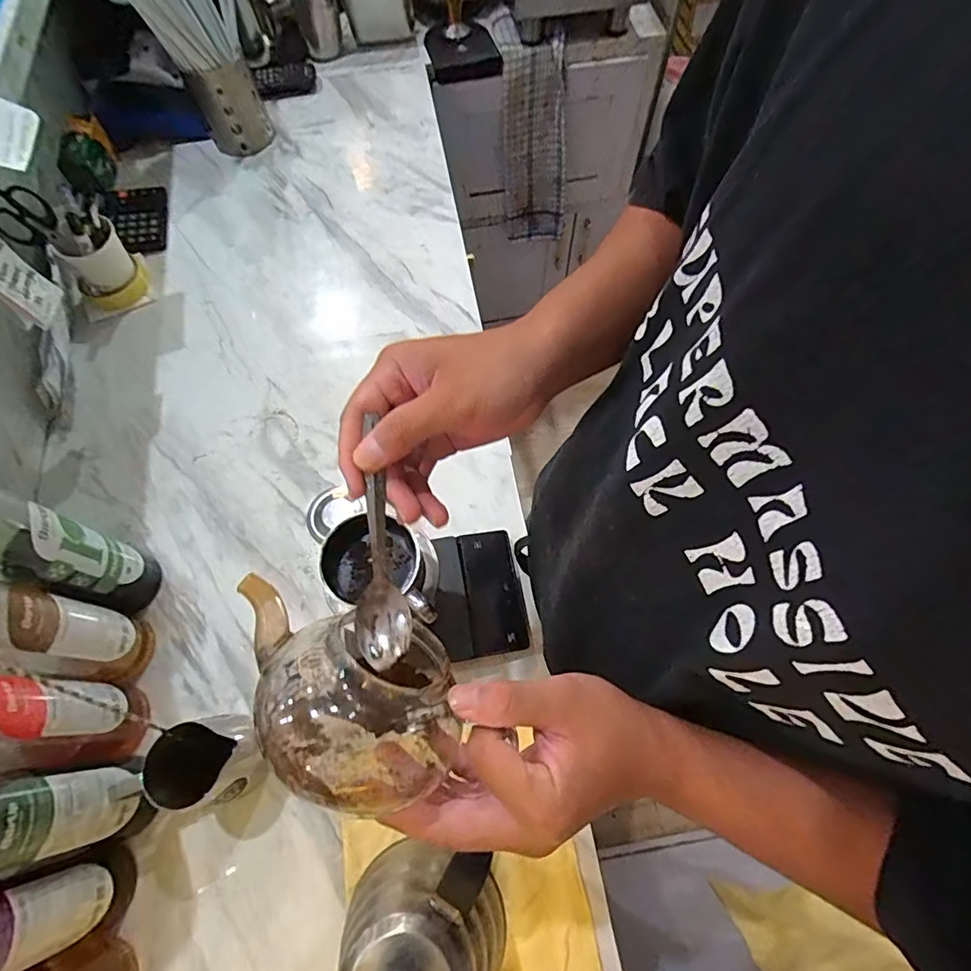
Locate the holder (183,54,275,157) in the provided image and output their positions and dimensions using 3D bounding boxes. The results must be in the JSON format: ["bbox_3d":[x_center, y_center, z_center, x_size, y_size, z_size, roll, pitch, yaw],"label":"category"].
[{"bbox_3d":[-0.408,-0.610,0.845,0.094,0.133,0.095,-24,68,-8],"label":"holder"}]

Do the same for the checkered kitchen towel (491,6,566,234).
[{"bbox_3d":[0.093,-0.733,1.138,0.130,0.426,0.080,-14,63,0],"label":"checkered kitchen towel"}]

